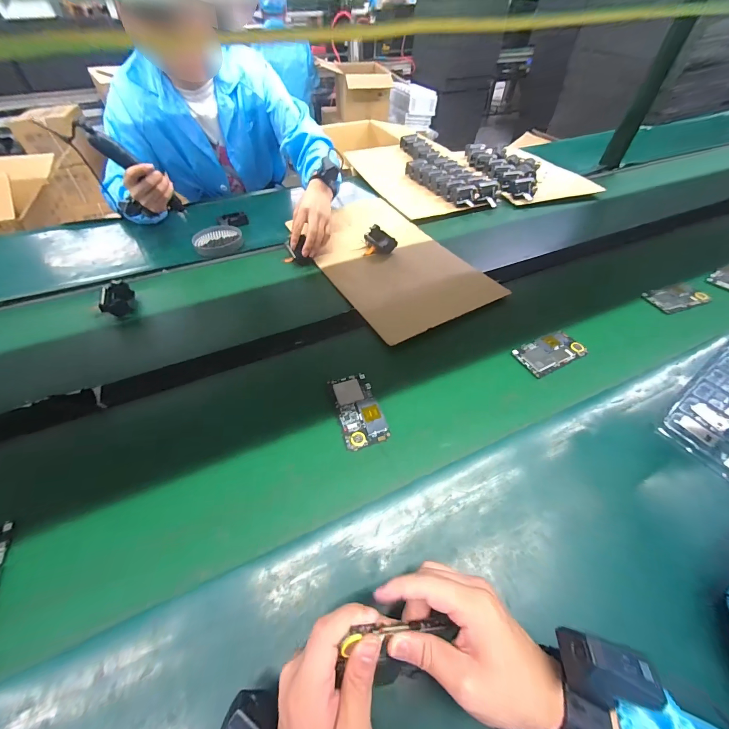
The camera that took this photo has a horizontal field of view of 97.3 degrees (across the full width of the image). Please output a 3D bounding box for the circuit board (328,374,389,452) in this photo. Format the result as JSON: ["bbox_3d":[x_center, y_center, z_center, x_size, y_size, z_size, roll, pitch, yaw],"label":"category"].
[{"bbox_3d":[-0.009,0.066,0.490,0.064,0.006,0.122,-12,51,-11],"label":"circuit board"}]

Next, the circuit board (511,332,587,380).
[{"bbox_3d":[0.324,-0.022,0.564,0.123,0.009,0.067,-21,53,-18],"label":"circuit board"}]

